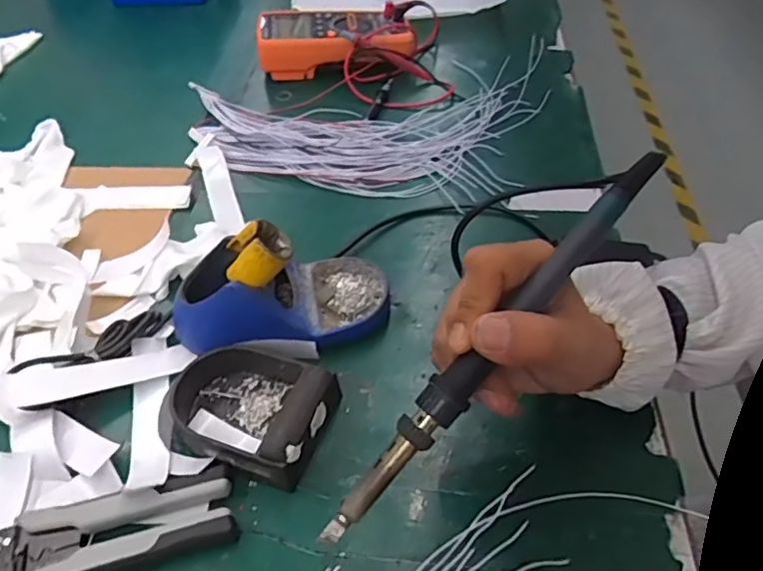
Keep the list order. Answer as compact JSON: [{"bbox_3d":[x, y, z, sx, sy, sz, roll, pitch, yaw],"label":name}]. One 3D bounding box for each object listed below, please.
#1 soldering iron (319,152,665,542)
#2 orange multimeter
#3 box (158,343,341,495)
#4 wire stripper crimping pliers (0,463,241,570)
[{"bbox_3d":[0.055,0.025,0.282,0.017,0.021,0.237,37,81,30],"label":"soldering iron"},{"bbox_3d":[-0.055,-0.300,0.731,0.189,0.053,0.101,2,49,4],"label":"orange multimeter"},{"bbox_3d":[-0.091,0.076,0.398,0.115,0.032,0.084,13,51,13],"label":"box"},{"bbox_3d":[-0.189,0.153,0.349,0.198,0.015,0.051,-13,49,-9],"label":"wire stripper crimping pliers"}]

